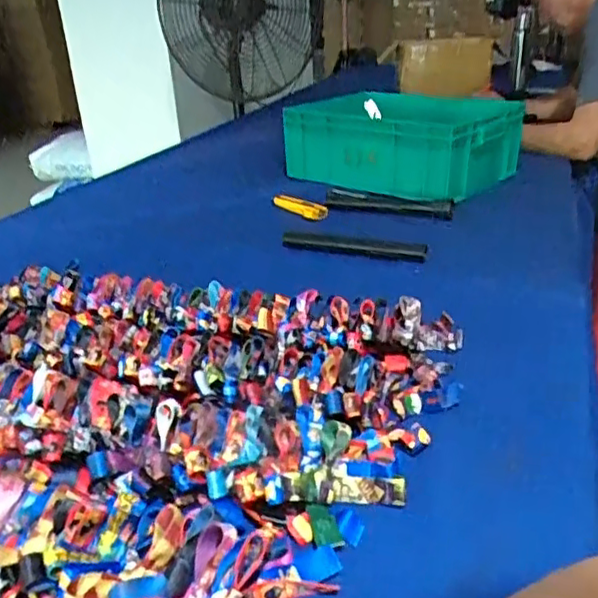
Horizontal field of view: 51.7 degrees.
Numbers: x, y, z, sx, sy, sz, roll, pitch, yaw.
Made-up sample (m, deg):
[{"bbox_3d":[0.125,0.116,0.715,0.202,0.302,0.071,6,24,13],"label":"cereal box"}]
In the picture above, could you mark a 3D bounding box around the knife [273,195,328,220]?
[{"bbox_3d":[-0.001,-0.166,1.099,0.019,0.026,0.125,-25,33,-38],"label":"knife"}]

